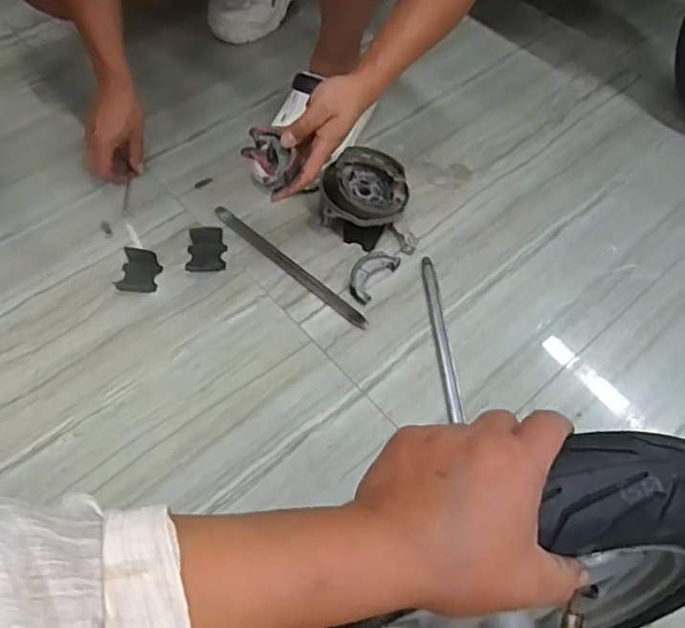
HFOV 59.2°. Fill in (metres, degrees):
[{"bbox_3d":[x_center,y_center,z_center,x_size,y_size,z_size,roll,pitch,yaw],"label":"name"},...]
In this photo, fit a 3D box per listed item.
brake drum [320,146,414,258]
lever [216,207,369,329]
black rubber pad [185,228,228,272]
[{"bbox_3d":[0.034,-0.167,0.864,0.129,0.070,0.163,-3,58,-2],"label":"brake drum"},{"bbox_3d":[-0.078,-0.068,0.841,0.291,0.007,0.020,39,65,21],"label":"lever"},{"bbox_3d":[-0.191,-0.092,0.851,0.054,0.007,0.074,0,57,-1],"label":"black rubber pad"}]

